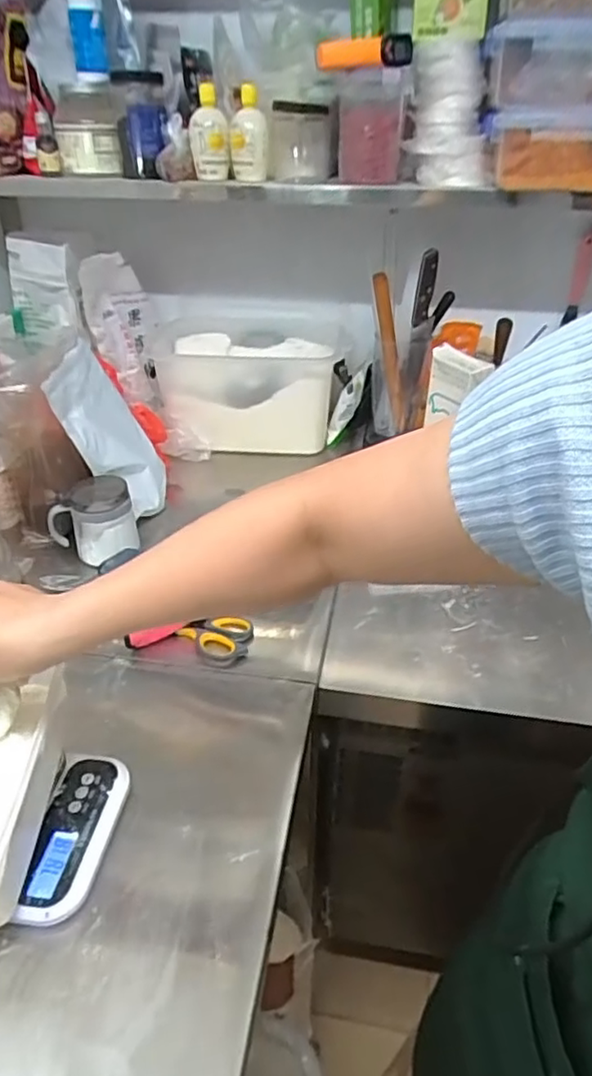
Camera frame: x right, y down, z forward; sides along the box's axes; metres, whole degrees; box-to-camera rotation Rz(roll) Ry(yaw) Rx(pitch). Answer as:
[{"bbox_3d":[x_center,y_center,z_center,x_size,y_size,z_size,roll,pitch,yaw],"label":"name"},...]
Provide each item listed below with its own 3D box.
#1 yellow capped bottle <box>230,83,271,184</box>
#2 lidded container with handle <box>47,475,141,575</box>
[{"bbox_3d":[-0.068,-0.583,0.918,0.055,0.116,0.042,-3,34,-4],"label":"yellow capped bottle"},{"bbox_3d":[-0.285,-0.015,0.907,0.118,0.115,0.075,-17,37,-25],"label":"lidded container with handle"}]

